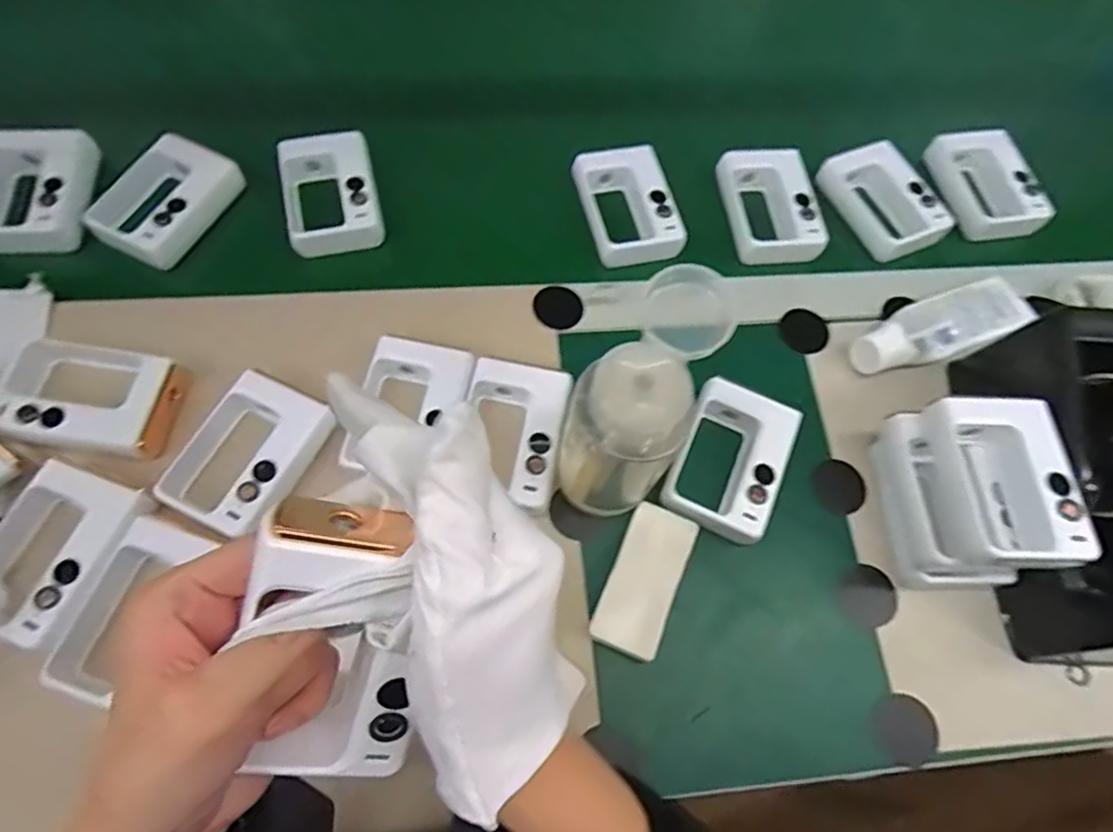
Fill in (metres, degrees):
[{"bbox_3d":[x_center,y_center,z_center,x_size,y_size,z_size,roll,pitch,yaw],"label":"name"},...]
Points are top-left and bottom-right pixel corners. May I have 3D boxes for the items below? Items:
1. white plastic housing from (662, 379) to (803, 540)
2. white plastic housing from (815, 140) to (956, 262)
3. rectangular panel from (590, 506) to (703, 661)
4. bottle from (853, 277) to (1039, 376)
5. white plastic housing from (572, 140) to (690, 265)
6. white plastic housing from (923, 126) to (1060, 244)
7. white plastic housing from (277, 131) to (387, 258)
[{"bbox_3d":[0.114,0.031,0.412,0.066,0.033,0.095,23,67,8],"label":"white plastic housing"},{"bbox_3d":[0.269,-0.177,0.517,0.067,0.029,0.097,-25,69,-13],"label":"white plastic housing"},{"bbox_3d":[0.054,0.101,0.382,0.041,0.023,0.087,23,67,8],"label":"rectangular panel"},{"bbox_3d":[0.291,-0.069,0.465,0.162,0.035,0.050,-23,69,-12],"label":"bottle"},{"bbox_3d":[0.057,-0.165,0.499,0.071,0.024,0.108,-13,67,-8],"label":"white plastic housing"},{"bbox_3d":[0.365,-0.197,0.531,0.068,0.028,0.100,-8,66,-6],"label":"white plastic housing"},{"bbox_3d":[-0.176,-0.173,0.488,0.070,0.035,0.093,-14,67,-9],"label":"white plastic housing"}]

